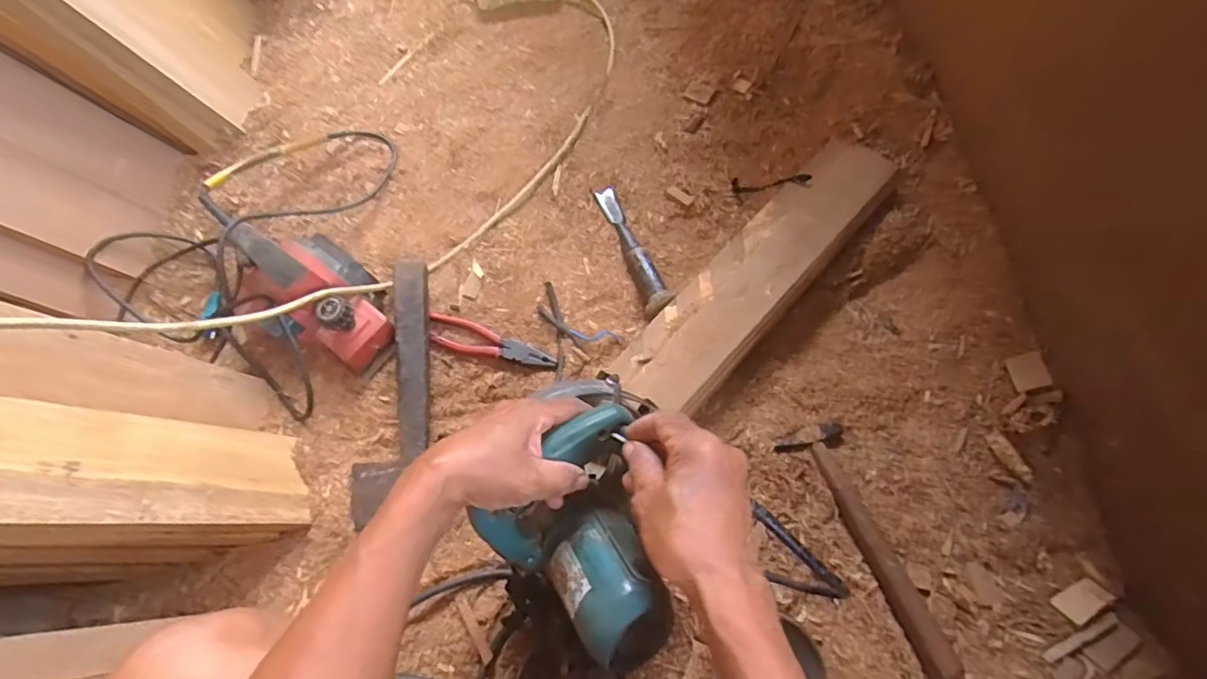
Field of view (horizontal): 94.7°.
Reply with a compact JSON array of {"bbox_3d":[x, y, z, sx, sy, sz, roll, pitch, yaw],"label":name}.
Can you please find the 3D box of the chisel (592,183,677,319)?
[{"bbox_3d":[0.041,-0.137,0.810,0.037,0.038,0.243,-18,65,-5],"label":"chisel"}]

